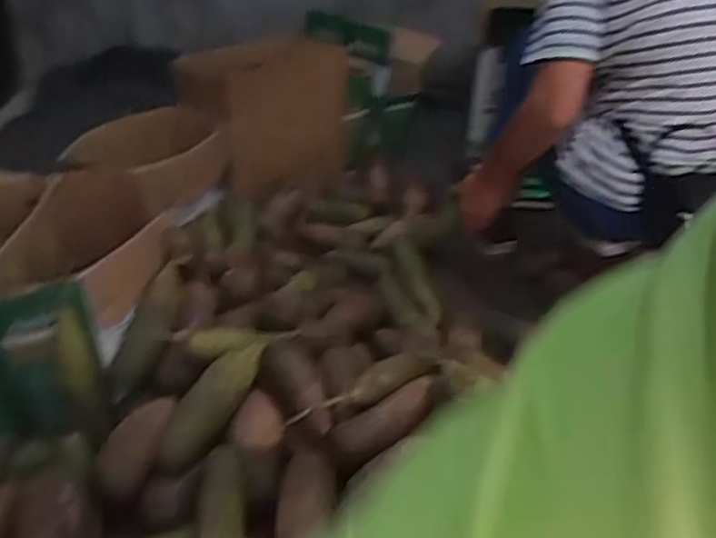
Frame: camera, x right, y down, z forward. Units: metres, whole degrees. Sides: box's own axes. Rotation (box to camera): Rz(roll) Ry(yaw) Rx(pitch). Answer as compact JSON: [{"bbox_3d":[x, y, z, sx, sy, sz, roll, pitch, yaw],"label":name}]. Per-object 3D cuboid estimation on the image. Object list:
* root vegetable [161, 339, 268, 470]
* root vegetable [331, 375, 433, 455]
[{"bbox_3d":[-0.184,0.169,0.834,0.053,0.055,0.180,36,89,36],"label":"root vegetable"},{"bbox_3d":[0.041,0.198,0.864,0.152,0.045,0.041,-29,44,-14],"label":"root vegetable"}]

